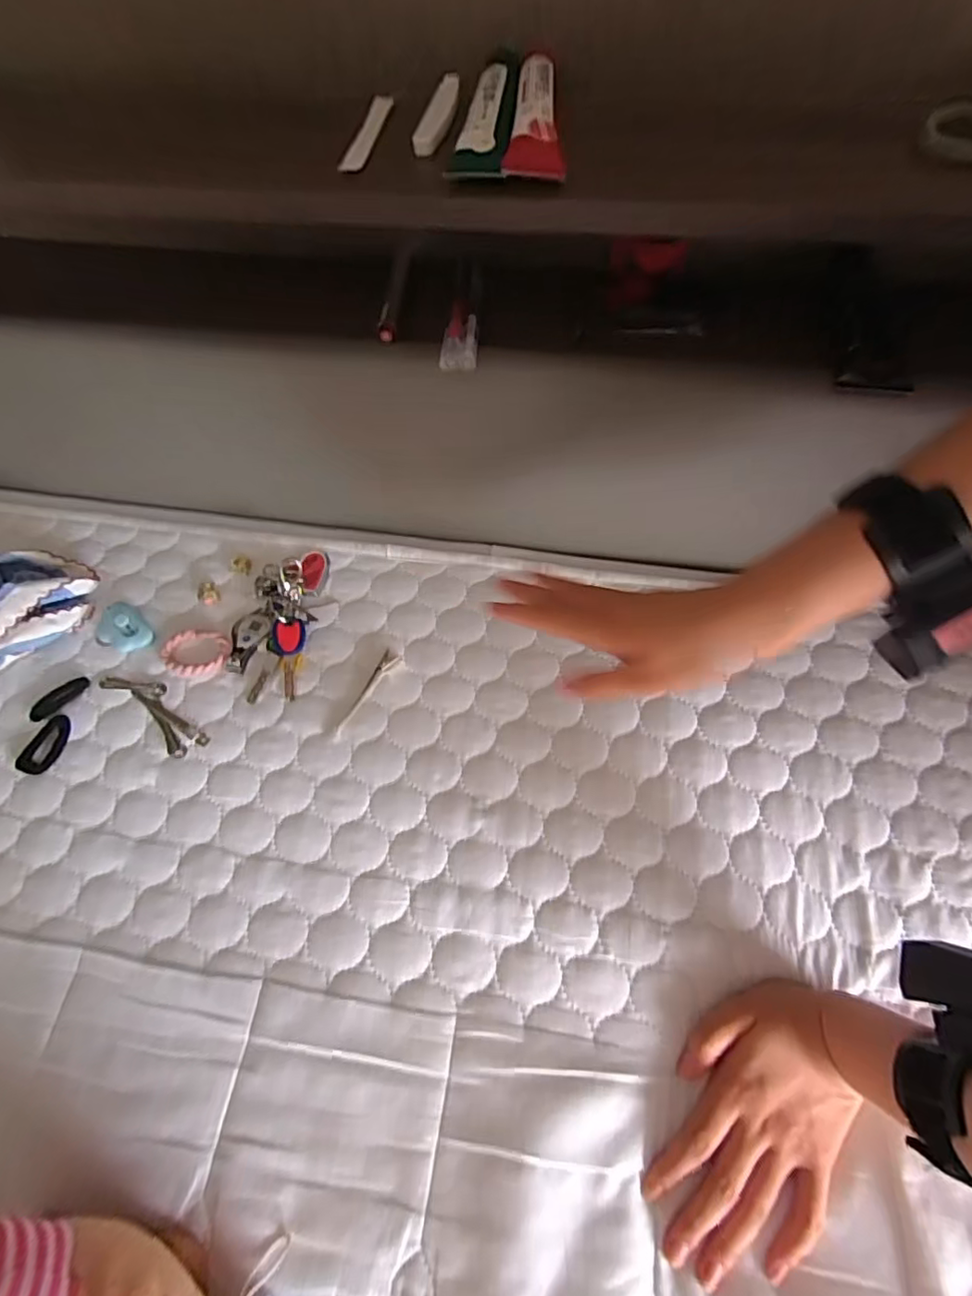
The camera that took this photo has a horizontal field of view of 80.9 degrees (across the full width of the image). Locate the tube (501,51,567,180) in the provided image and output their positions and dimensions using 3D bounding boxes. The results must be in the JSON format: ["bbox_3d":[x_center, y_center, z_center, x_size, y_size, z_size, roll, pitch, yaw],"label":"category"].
[{"bbox_3d":[0.030,-0.295,0.317,0.031,0.020,0.099,5,63,5],"label":"tube"}]

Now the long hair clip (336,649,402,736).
[{"bbox_3d":[-0.098,0.038,0.470,0.014,0.005,0.081,27,68,15],"label":"long hair clip"}]

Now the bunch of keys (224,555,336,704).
[{"bbox_3d":[-0.178,-0.026,0.497,0.076,0.021,0.140,12,65,9],"label":"bunch of keys"}]

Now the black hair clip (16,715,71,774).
[{"bbox_3d":[-0.357,0.078,0.463,0.025,0.007,0.049,23,67,14],"label":"black hair clip"}]

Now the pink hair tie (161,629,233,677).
[{"bbox_3d":[-0.249,0.003,0.487,0.060,0.010,0.041,1,64,4],"label":"pink hair tie"}]

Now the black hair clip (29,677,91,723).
[{"bbox_3d":[-0.359,0.042,0.480,0.048,0.007,0.017,-41,69,-16],"label":"black hair clip"}]

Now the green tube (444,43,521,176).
[{"bbox_3d":[0.002,-0.311,0.330,0.030,0.019,0.122,6,63,6],"label":"green tube"}]

